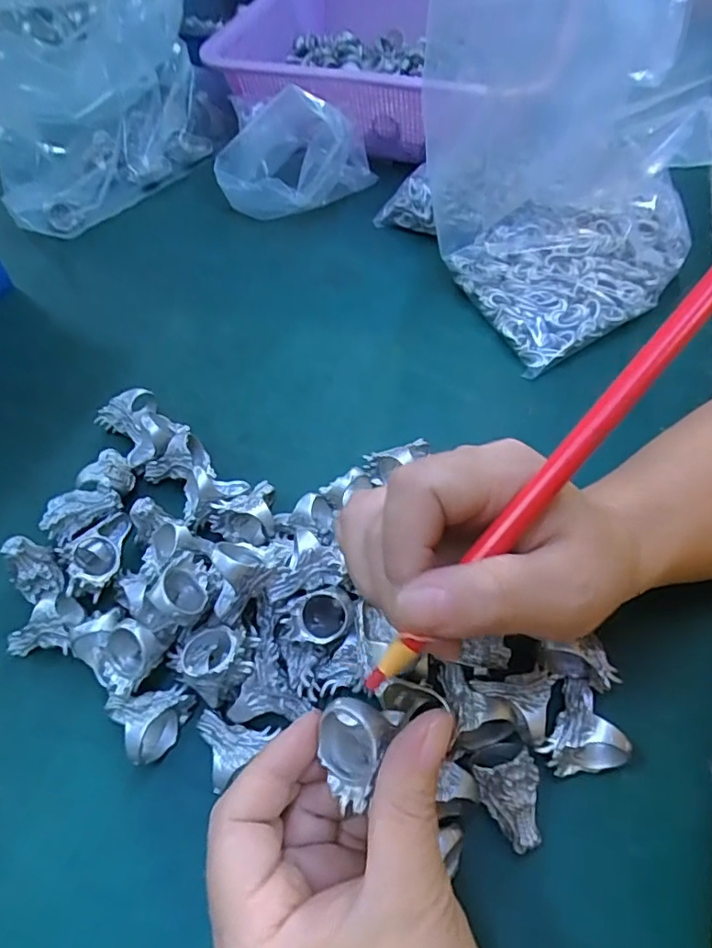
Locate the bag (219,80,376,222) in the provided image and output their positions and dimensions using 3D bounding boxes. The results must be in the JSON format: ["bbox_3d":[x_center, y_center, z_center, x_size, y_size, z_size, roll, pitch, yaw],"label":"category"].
[{"bbox_3d":[-0.052,-0.269,0.461,0.122,0.084,0.086,12,58,11],"label":"bag"}]

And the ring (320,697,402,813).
[{"bbox_3d":[-0.001,0.092,0.183,0.024,0.020,0.028,14,58,12],"label":"ring"}]

